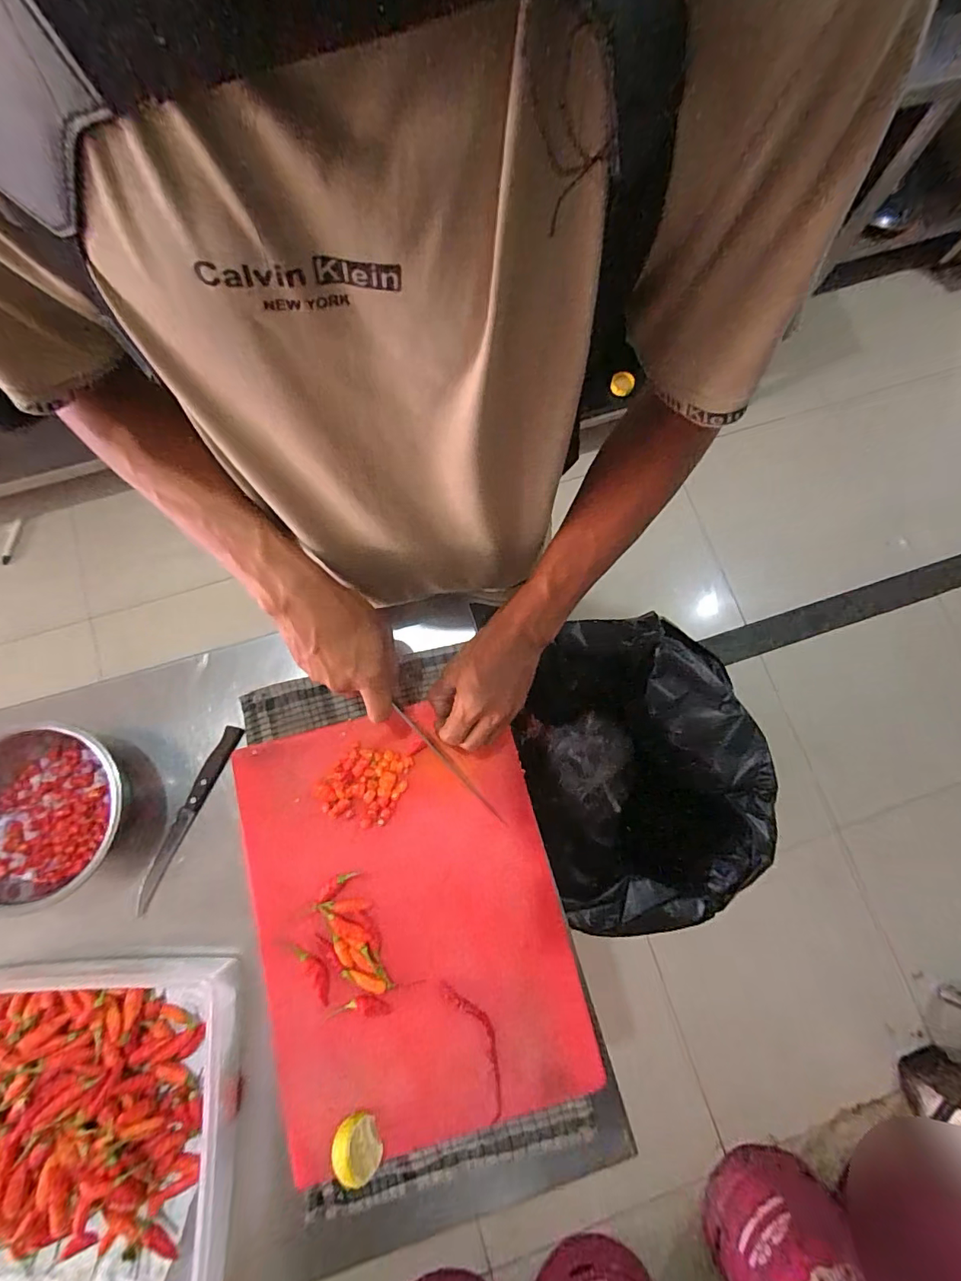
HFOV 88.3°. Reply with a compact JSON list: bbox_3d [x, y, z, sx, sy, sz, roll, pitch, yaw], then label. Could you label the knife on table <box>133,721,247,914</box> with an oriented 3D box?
[{"bbox_3d":[-0.305,0.182,0.514,0.021,0.016,0.196,23,78,4],"label":"knife on table"}]

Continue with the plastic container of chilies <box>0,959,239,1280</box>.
[{"bbox_3d":[-0.366,0.450,0.425,0.300,0.086,0.297,-1,78,-2],"label":"plastic container of chilies"}]

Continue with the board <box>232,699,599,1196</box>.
[{"bbox_3d":[-0.071,0.264,0.489,0.285,0.020,0.380,-14,78,-4],"label":"board"}]

